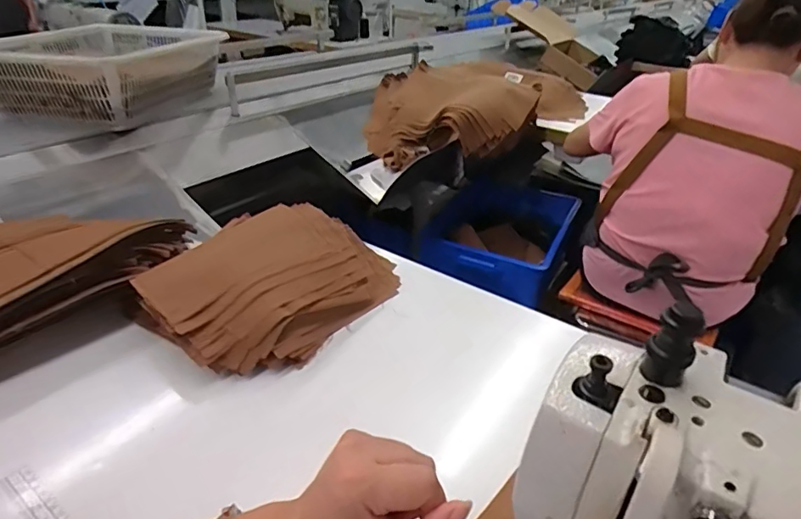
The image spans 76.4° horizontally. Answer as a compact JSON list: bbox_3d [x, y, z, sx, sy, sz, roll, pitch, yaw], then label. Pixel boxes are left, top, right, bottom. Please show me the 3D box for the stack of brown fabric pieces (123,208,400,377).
[{"bbox_3d":[-0.152,0.022,0.625,0.190,0.096,0.276,19,38,28],"label":"stack of brown fabric pieces"}]

